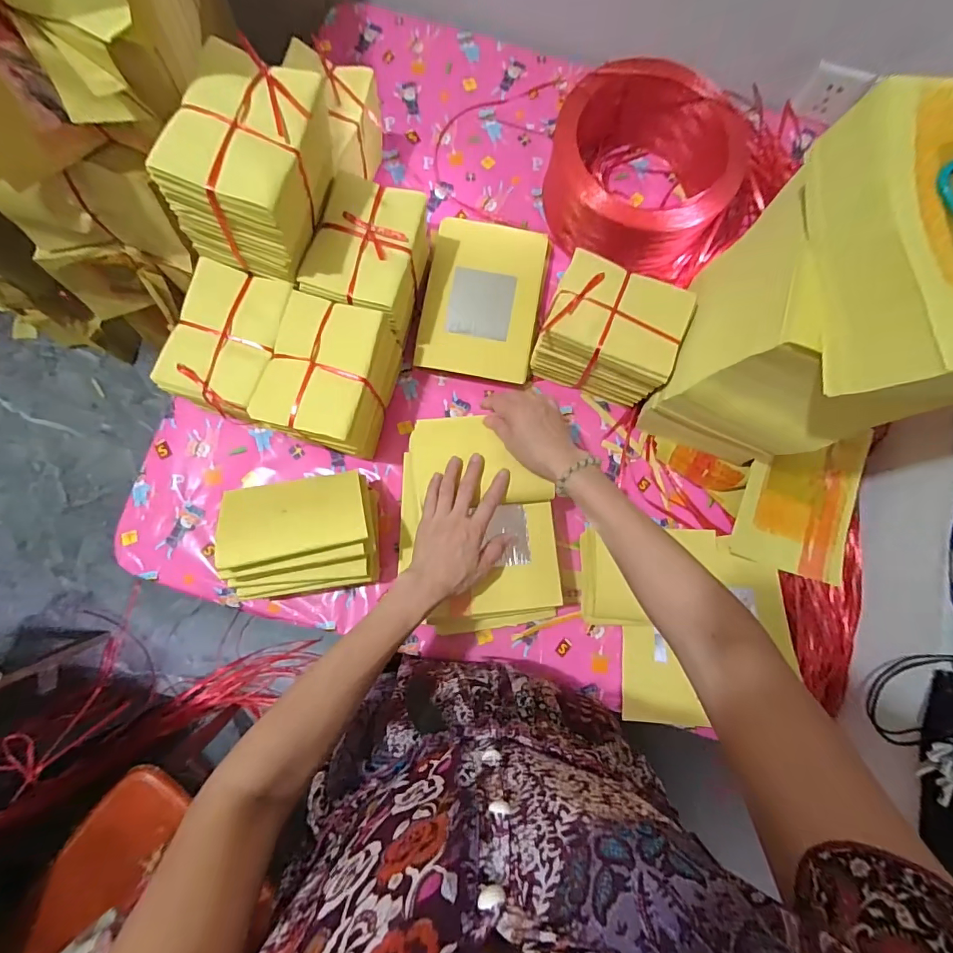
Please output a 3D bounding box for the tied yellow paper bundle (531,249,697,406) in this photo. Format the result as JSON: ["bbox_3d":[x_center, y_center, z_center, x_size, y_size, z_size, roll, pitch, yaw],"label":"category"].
[{"bbox_3d":[0.175,-0.190,0.635,0.164,0.134,0.121,20,80,-1],"label":"tied yellow paper bundle"}]

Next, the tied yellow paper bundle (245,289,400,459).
[{"bbox_3d":[-0.187,-0.122,0.607,0.132,0.116,0.168,15,80,-2],"label":"tied yellow paper bundle"}]

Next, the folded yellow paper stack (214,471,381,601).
[{"bbox_3d":[-0.209,0.074,0.576,0.169,0.122,0.136,-7,82,-5],"label":"folded yellow paper stack"}]

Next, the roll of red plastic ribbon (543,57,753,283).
[{"bbox_3d":[0.237,-0.440,0.681,0.253,0.132,0.230,1,81,-4],"label":"roll of red plastic ribbon"}]

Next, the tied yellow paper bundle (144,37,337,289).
[{"bbox_3d":[-0.238,-0.334,0.510,0.117,0.127,0.170,17,80,-1],"label":"tied yellow paper bundle"}]

